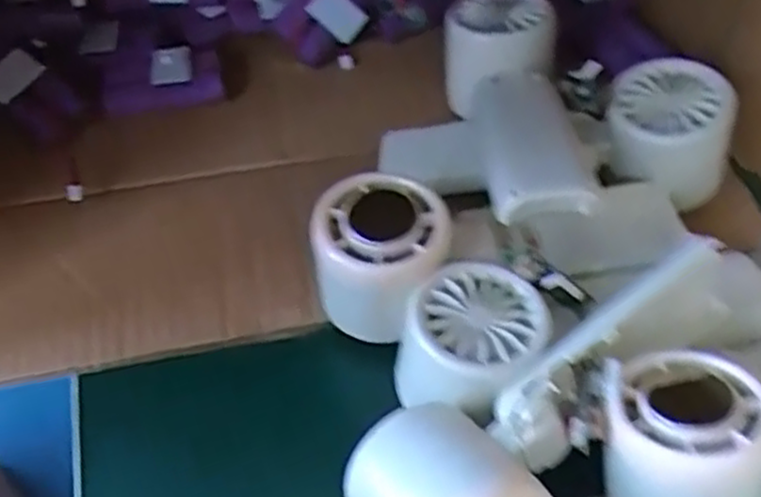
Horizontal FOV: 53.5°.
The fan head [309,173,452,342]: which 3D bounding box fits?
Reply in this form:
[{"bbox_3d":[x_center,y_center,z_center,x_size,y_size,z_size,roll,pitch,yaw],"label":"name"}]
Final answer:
[{"bbox_3d":[0.000,0.004,0.323,0.053,0.053,0.053,0,53,0],"label":"fan head"}]

